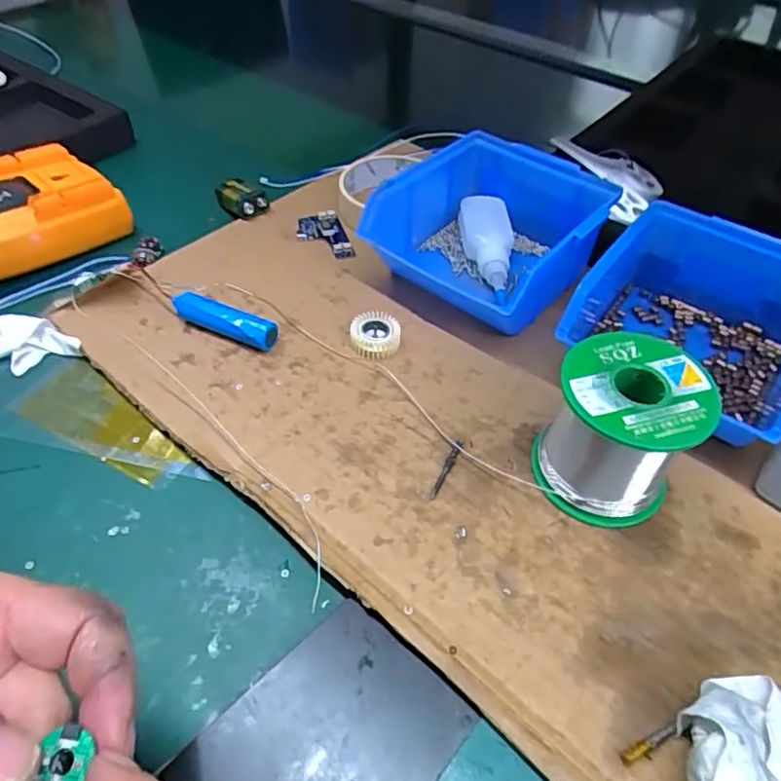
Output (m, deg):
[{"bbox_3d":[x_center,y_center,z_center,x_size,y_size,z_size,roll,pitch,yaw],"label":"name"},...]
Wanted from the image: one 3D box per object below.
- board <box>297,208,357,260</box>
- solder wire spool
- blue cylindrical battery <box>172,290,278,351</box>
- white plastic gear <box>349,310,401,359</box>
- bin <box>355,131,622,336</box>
[{"bbox_3d":[-0.053,-0.120,0.453,0.036,0.005,0.056,-15,53,-11],"label":"board"},{"bbox_3d":[0.112,0.020,0.290,0.065,0.069,0.067,0,52,0],"label":"solder wire spool"},{"bbox_3d":[-0.105,-0.044,0.371,0.071,0.020,0.015,18,54,14],"label":"blue cylindrical battery"},{"bbox_3d":[-0.010,-0.035,0.373,0.032,0.014,0.029,-1,52,-1],"label":"white plastic gear"},{"bbox_3d":[0.067,-0.110,0.408,0.126,0.060,0.135,30,57,22],"label":"bin"}]

